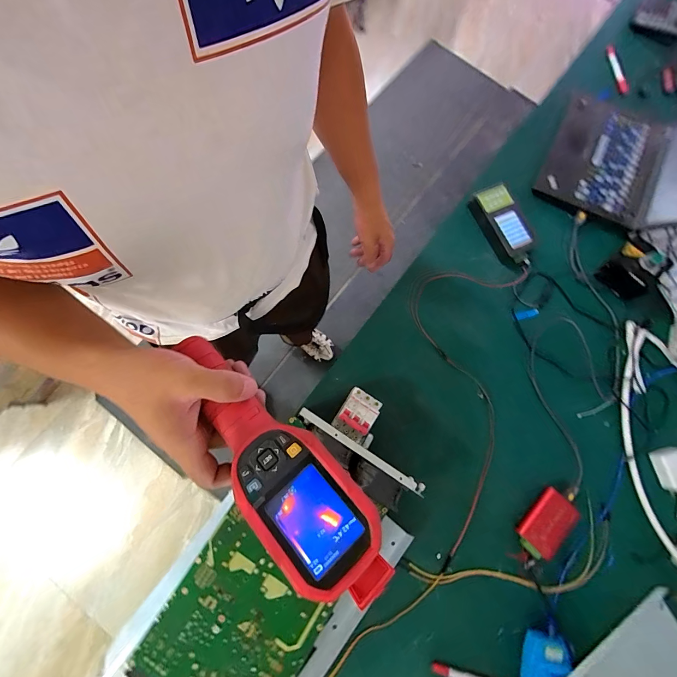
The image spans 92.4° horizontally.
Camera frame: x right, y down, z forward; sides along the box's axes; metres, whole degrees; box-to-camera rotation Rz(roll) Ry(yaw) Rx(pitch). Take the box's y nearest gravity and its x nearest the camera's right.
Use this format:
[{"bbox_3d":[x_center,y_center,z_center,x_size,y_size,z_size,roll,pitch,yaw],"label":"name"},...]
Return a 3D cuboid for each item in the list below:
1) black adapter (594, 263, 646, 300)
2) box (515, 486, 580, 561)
[{"bbox_3d":[0.548,-0.111,0.636,0.019,0.049,0.076,-36,80,-9],"label":"black adapter"},{"bbox_3d":[0.349,0.310,0.542,0.070,0.023,0.107,39,79,8],"label":"box"}]

